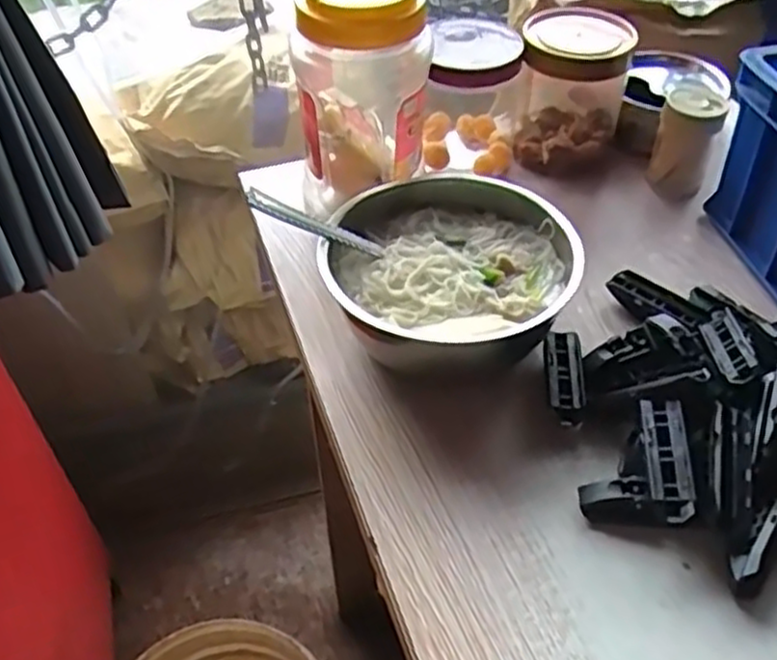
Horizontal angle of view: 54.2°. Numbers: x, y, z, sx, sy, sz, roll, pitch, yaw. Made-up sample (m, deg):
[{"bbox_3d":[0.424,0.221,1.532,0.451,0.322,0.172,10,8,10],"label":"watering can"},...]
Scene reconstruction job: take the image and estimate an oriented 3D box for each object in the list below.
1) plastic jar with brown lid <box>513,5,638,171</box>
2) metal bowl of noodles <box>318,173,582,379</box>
[{"bbox_3d":[0.148,-0.198,0.621,0.085,0.098,0.095,7,46,9],"label":"plastic jar with brown lid"},{"bbox_3d":[0.040,-0.030,0.491,0.150,0.069,0.154,-1,46,1],"label":"metal bowl of noodles"}]

